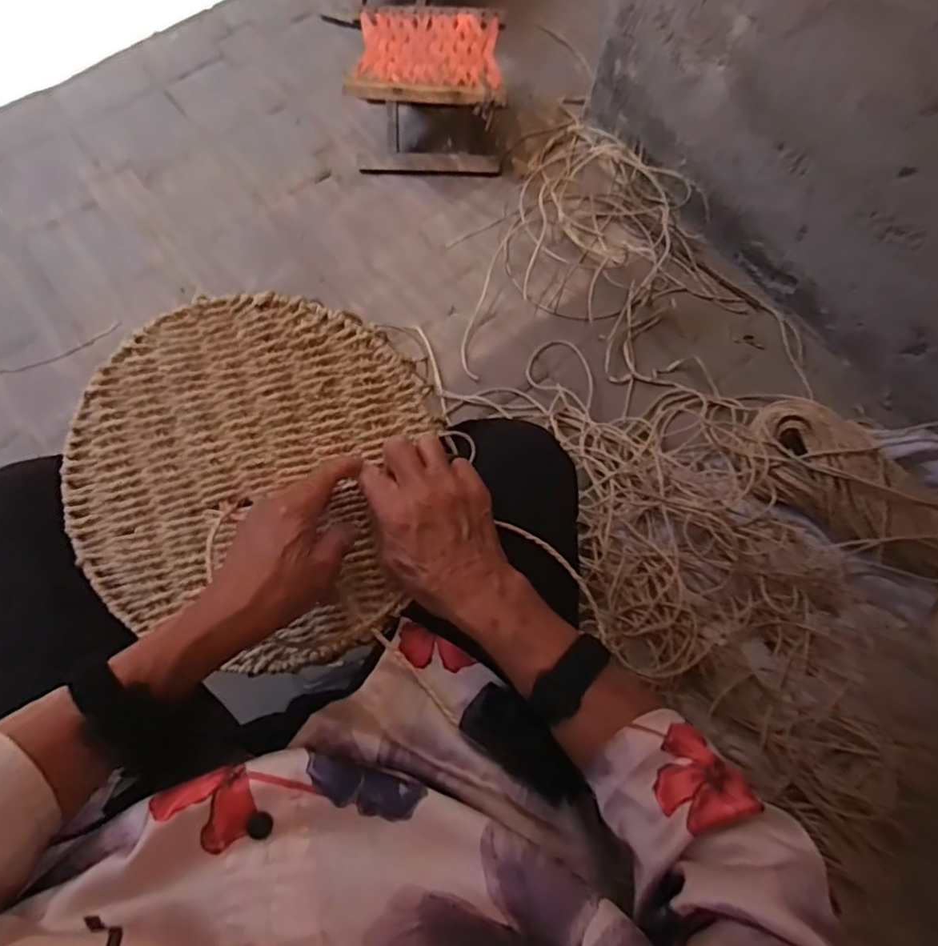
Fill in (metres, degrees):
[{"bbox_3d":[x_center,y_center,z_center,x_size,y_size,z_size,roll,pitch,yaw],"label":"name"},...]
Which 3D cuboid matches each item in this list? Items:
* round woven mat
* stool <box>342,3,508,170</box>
[{"bbox_3d":[-0.170,0.003,0.468,0.258,0.007,0.271,0,90,-2],"label":"round woven mat"},{"bbox_3d":[-0.071,-0.747,1.203,0.278,0.188,0.237,7,70,1],"label":"stool"}]

